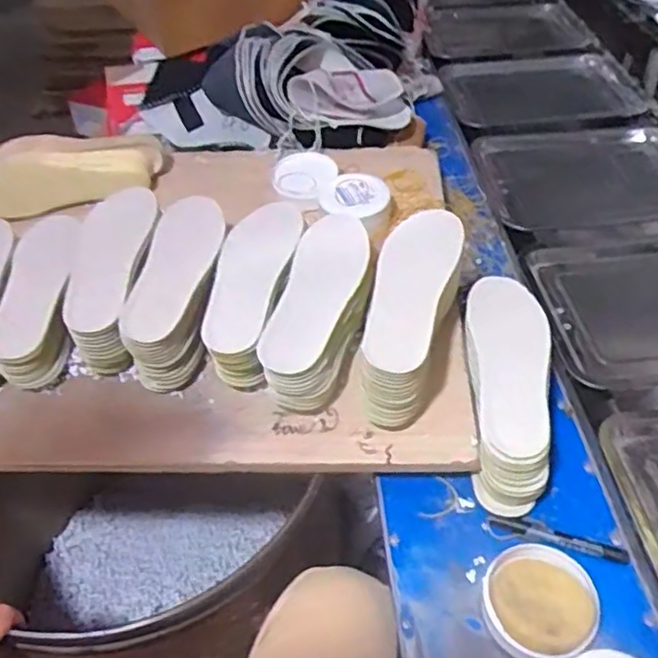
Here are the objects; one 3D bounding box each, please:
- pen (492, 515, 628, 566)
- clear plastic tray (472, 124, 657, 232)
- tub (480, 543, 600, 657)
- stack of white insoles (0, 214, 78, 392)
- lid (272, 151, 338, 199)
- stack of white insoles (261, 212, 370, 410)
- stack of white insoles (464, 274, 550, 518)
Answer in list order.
[{"bbox_3d":[0.237,0.217,0.682,0.138,0.014,0.020,13,47,14],"label":"pen"},{"bbox_3d":[0.434,-0.252,1.111,0.344,0.067,0.286,-4,45,-2],"label":"clear plastic tray"},{"bbox_3d":[0.197,0.256,0.620,0.095,0.052,0.102,-1,45,1],"label":"tub"},{"bbox_3d":[-0.373,-0.046,0.861,0.104,0.084,0.270,-10,46,-9],"label":"stack of white insoles"},{"bbox_3d":[-0.034,-0.241,1.012,0.098,0.028,0.108,6,46,8],"label":"lid"},{"bbox_3d":[-0.006,-0.037,0.774,0.089,0.090,0.274,9,60,11],"label":"stack of white insoles"},{"bbox_3d":[0.199,0.062,0.759,0.087,0.126,0.264,6,46,7],"label":"stack of white insoles"}]

